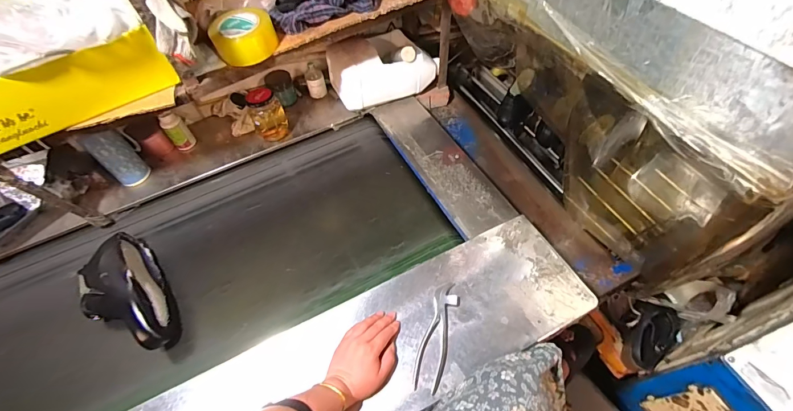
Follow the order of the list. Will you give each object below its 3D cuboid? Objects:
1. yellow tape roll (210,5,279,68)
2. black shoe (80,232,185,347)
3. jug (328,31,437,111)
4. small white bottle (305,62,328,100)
[{"bbox_3d":[-0.306,-0.345,0.745,0.119,0.057,0.127,-20,57,-9],"label":"yellow tape roll"},{"bbox_3d":[-0.528,0.171,0.707,0.132,0.091,0.267,-34,60,-18],"label":"black shoe"},{"bbox_3d":[-0.049,-0.379,1.016,0.261,0.136,0.195,-28,59,-14],"label":"jug"},{"bbox_3d":[-0.226,-0.346,1.037,0.050,0.089,0.043,-15,56,-6],"label":"small white bottle"}]

